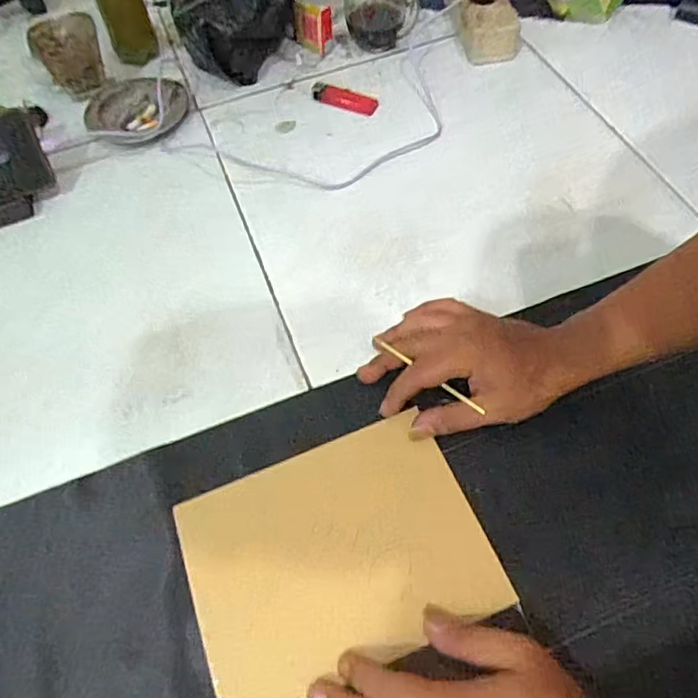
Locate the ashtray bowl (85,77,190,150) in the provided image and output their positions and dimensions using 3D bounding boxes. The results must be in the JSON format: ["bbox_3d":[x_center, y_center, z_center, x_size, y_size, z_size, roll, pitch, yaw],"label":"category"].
[{"bbox_3d":[-0.238,-0.270,0.619,0.109,0.018,0.116,-1,60,1],"label":"ashtray bowl"}]

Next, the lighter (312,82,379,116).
[{"bbox_3d":[-0.005,-0.285,0.627,0.076,0.011,0.029,17,62,12],"label":"lighter"}]

